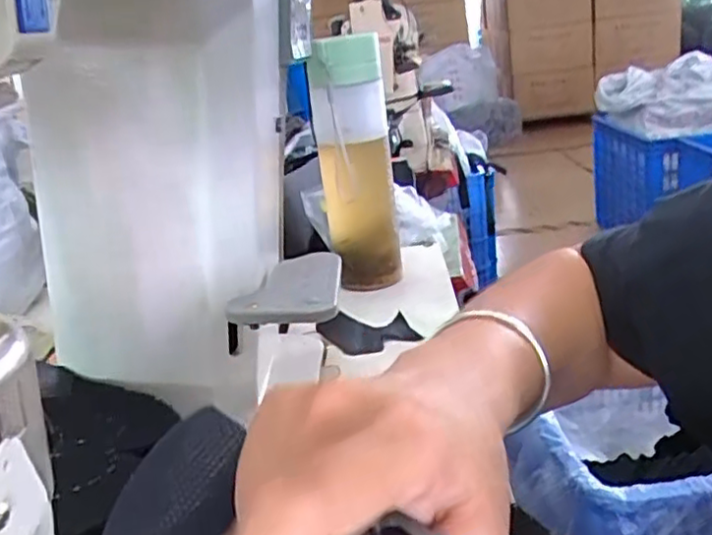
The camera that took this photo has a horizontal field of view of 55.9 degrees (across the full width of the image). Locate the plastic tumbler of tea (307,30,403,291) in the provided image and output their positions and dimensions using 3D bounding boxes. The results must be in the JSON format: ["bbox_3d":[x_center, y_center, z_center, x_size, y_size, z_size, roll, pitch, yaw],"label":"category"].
[{"bbox_3d":[0.003,-0.091,0.663,0.071,0.249,0.057,-6,19,2],"label":"plastic tumbler of tea"}]

